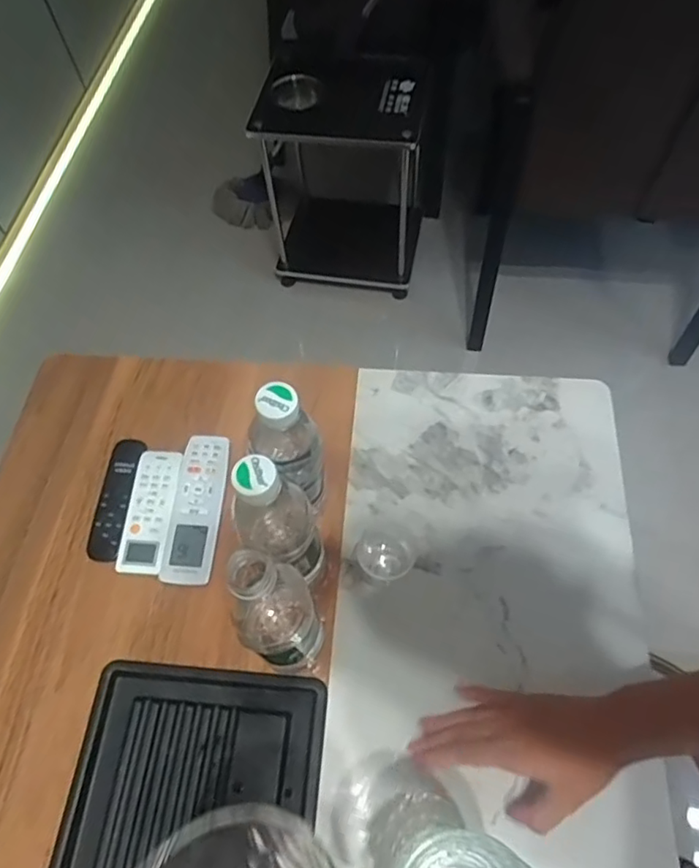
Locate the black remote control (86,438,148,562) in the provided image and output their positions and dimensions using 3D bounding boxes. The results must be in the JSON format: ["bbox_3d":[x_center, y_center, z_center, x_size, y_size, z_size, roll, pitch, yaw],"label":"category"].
[{"bbox_3d":[-0.253,0.069,0.635,0.036,0.018,0.138,3,61,6],"label":"black remote control"}]

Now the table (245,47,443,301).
[{"bbox_3d":[-0.009,-0.712,1.668,0.421,0.600,0.373,9,62,7],"label":"table"}]

